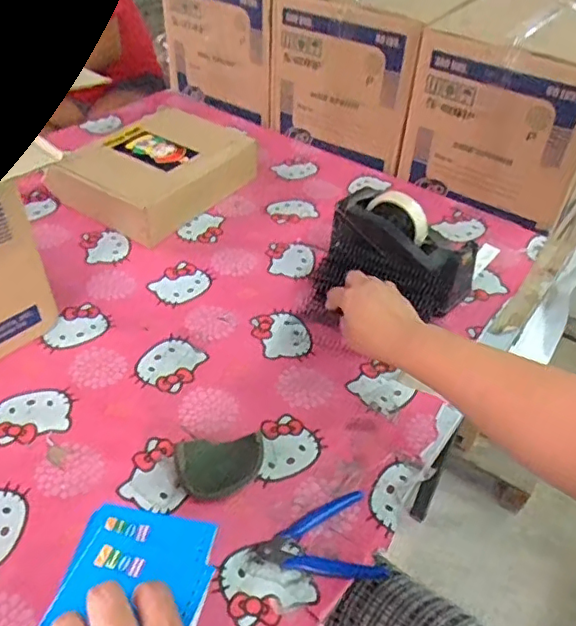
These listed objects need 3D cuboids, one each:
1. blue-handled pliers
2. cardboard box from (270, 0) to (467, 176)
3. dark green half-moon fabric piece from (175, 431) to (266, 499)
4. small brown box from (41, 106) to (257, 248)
[{"bbox_3d":[0.024,0.214,0.536,0.115,0.010,0.082,-6,44,-9],"label":"blue-handled pliers"},{"bbox_3d":[0.162,-0.512,1.125,0.325,0.262,0.395,24,47,20],"label":"cardboard box"},{"bbox_3d":[-0.067,0.158,0.585,0.088,0.023,0.057,-7,44,-10],"label":"dark green half-moon fabric piece"},{"bbox_3d":[-0.212,-0.232,0.932,0.213,0.101,0.269,35,52,30],"label":"small brown box"}]

